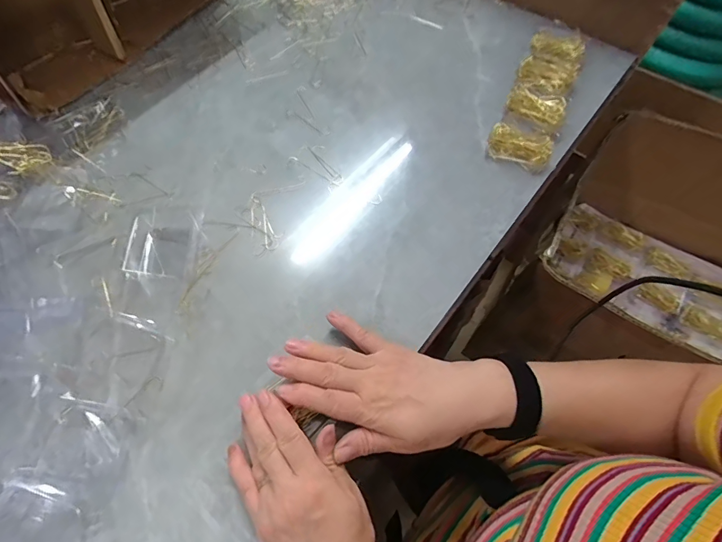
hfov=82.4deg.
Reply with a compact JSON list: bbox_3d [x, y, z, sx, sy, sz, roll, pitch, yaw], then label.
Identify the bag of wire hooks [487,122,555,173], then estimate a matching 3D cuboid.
[{"bbox_3d":[0.188,-0.149,0.487,0.072,0.012,0.051,27,66,13],"label":"bag of wire hooks"}]

